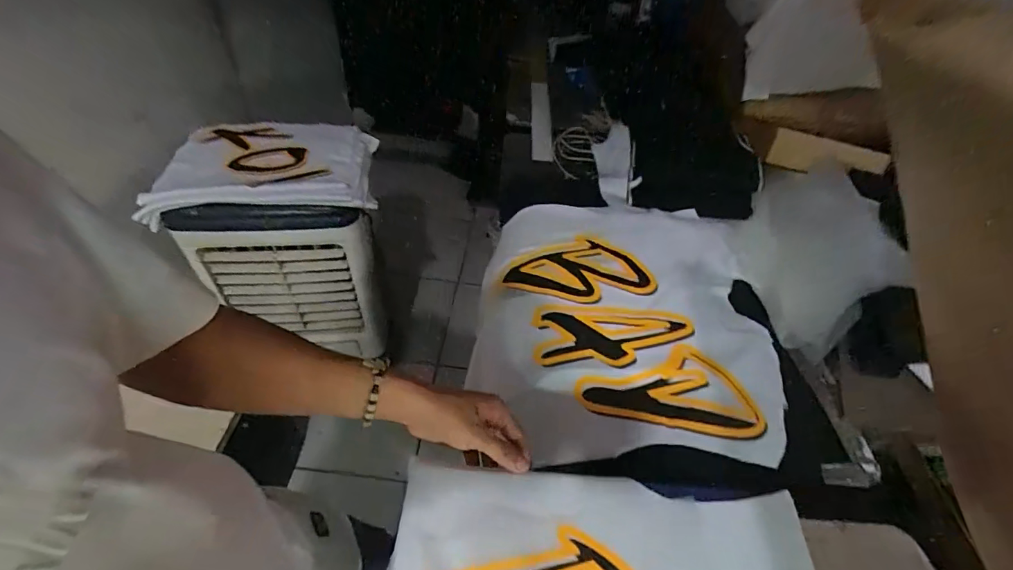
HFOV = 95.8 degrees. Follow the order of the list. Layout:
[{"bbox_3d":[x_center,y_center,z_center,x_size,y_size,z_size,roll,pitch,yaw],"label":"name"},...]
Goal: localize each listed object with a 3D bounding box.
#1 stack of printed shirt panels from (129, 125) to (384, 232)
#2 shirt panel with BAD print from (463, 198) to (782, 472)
[{"bbox_3d":[-0.509,-0.256,0.986,0.416,0.053,0.305,-4,51,-9],"label":"stack of printed shirt panels"},{"bbox_3d":[0.178,0.038,0.701,0.431,0.044,0.461,2,52,2],"label":"shirt panel with BAD print"}]

